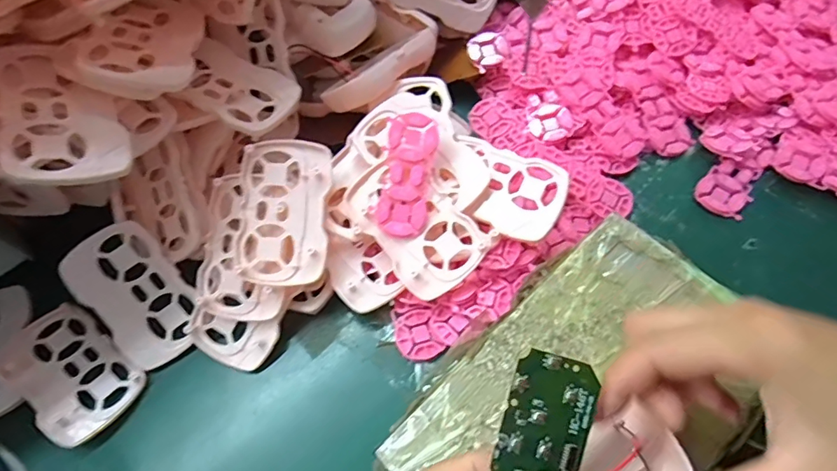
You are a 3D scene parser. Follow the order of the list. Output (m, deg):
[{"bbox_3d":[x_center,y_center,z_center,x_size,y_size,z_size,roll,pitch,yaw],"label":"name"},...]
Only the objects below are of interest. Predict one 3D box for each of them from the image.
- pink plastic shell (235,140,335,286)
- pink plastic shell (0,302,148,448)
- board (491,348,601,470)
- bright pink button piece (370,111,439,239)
[{"bbox_3d":[-0.081,-0.015,0.297,0.054,0.005,0.087,1,81,0],"label":"pink plastic shell"},{"bbox_3d":[-0.215,0.081,0.300,0.092,0.012,0.052,34,69,20],"label":"pink plastic shell"},{"bbox_3d":[0.049,0.083,0.193,0.036,0.004,0.070,18,85,-9],"label":"board"},{"bbox_3d":[-0.008,-0.037,0.297,0.031,0.007,0.075,8,88,8],"label":"bright pink button piece"}]

